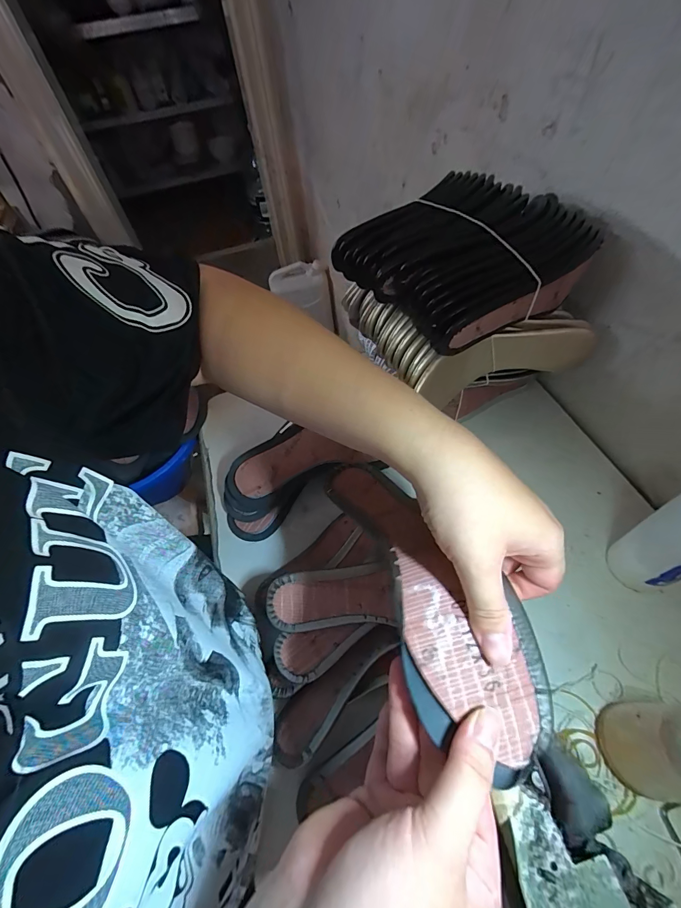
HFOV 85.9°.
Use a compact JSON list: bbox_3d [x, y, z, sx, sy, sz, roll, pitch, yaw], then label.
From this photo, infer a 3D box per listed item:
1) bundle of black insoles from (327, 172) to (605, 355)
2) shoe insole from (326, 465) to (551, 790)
[{"bbox_3d":[0.125,-0.208,0.390,0.190,0.085,0.186,-26,57,-13],"label":"bundle of black insoles"},{"bbox_3d":[0.055,0.077,0.252,0.079,0.034,0.219,-20,43,-9],"label":"shoe insole"}]

